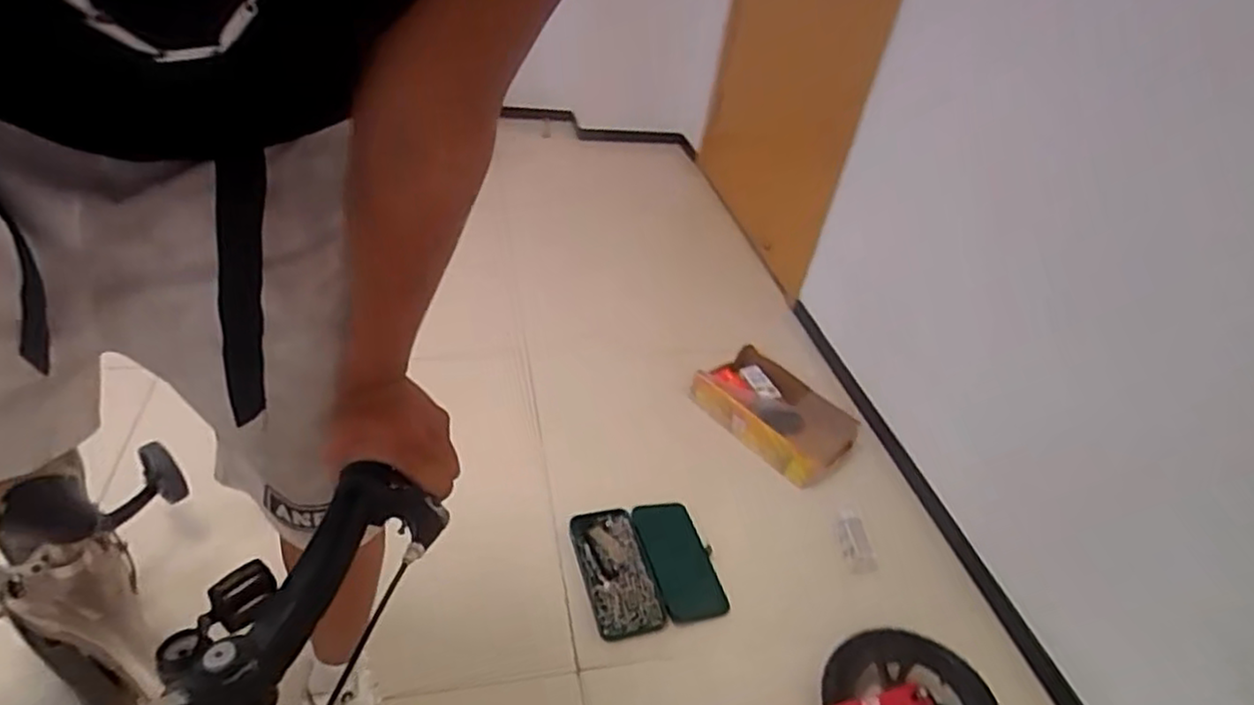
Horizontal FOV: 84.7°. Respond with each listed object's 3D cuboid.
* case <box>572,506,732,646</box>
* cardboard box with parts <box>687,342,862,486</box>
[{"bbox_3d":[0.036,0.380,1.245,0.236,0.023,0.236,-5,43,-19],"label":"case"},{"bbox_3d":[0.328,0.143,1.566,0.193,0.104,0.358,-24,51,-34],"label":"cardboard box with parts"}]

